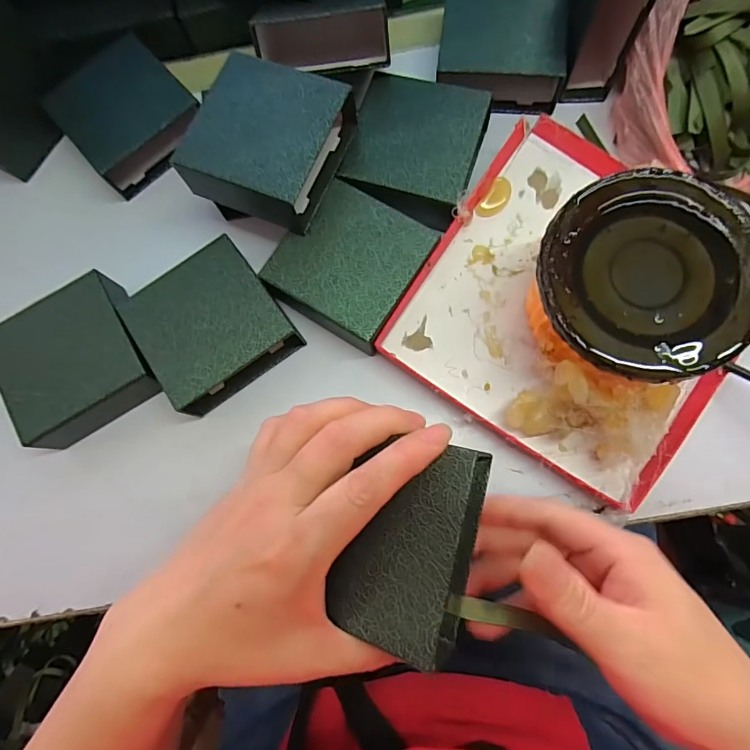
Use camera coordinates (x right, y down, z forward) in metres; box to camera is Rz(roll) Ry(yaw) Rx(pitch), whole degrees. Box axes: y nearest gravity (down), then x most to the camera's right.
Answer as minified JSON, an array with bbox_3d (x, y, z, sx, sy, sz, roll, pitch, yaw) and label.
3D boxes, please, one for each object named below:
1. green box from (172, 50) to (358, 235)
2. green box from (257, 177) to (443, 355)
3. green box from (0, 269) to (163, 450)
[{"bbox_3d":[-0.073,-0.158,0.304,0.091,0.032,0.099,22,80,8],"label":"green box"},{"bbox_3d":[-0.018,-0.076,0.314,0.090,0.024,0.094,33,84,6],"label":"green box"},{"bbox_3d":[-0.209,-0.010,0.315,0.096,0.032,0.093,-32,78,-3],"label":"green box"}]

